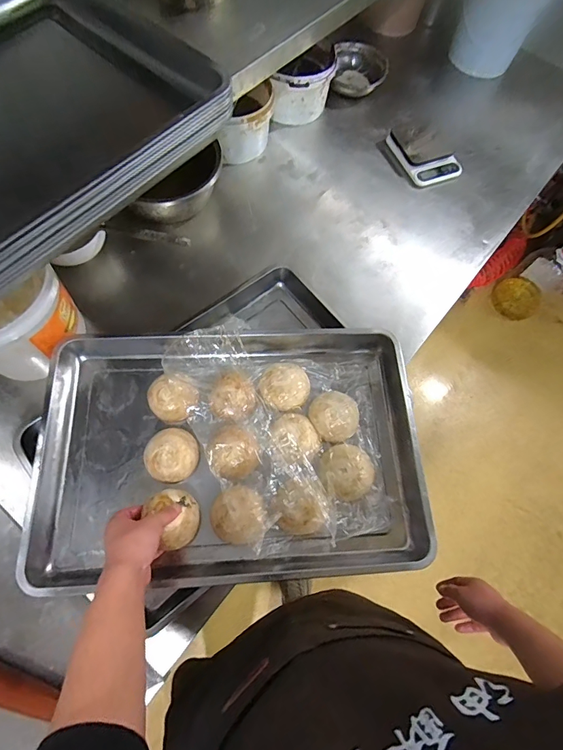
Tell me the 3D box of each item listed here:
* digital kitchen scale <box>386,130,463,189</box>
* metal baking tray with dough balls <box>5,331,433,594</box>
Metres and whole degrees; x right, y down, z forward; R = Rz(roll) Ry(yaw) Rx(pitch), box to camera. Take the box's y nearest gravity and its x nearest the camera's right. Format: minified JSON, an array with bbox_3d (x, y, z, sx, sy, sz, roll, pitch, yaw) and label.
[{"bbox_3d":[0.351,-0.544,0.998,0.129,0.033,0.174,-23,72,-13],"label":"digital kitchen scale"},{"bbox_3d":[-0.079,0.099,0.676,0.598,0.068,0.441,-1,68,-3],"label":"metal baking tray with dough balls"}]

